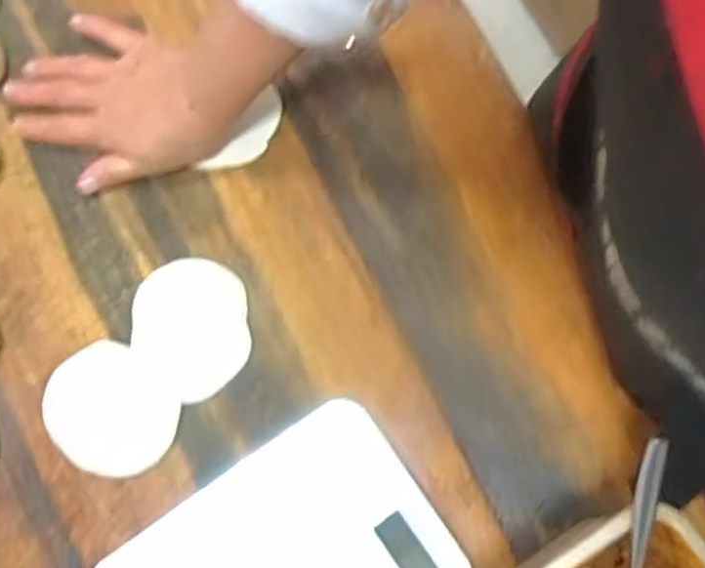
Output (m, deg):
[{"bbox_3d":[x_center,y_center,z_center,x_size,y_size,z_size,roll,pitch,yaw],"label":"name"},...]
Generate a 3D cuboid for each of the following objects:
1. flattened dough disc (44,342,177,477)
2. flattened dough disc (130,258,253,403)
[{"bbox_3d":[-0.157,0.081,0.505,0.085,0.006,0.080,0,79,0],"label":"flattened dough disc"},{"bbox_3d":[-0.108,0.030,0.516,0.075,0.004,0.091,-9,79,-2],"label":"flattened dough disc"}]

